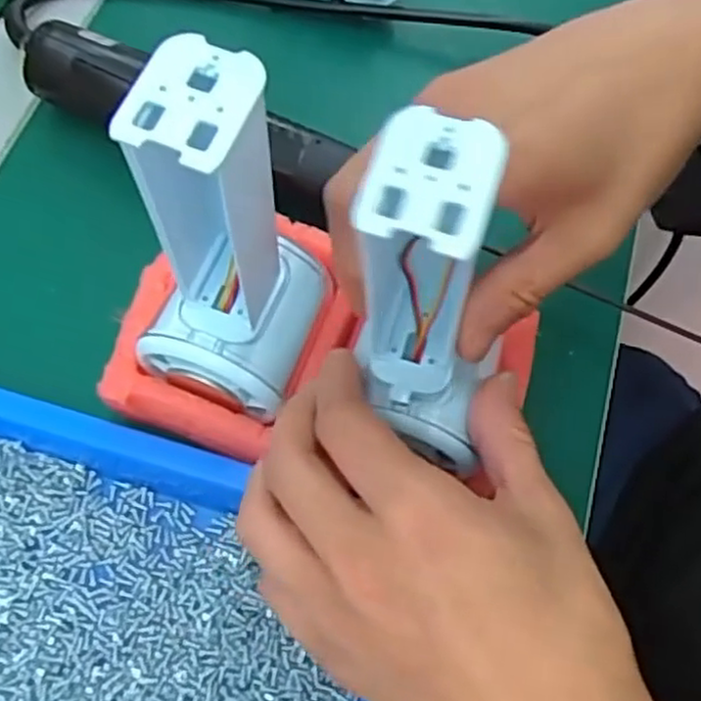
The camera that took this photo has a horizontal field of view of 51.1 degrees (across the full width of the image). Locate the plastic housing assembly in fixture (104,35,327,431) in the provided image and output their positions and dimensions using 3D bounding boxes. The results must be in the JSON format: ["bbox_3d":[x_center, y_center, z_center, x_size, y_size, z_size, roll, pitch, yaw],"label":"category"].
[{"bbox_3d":[-0.039,-0.033,0.216,0.052,0.122,0.058,20,66,4],"label":"plastic housing assembly in fixture"}]

